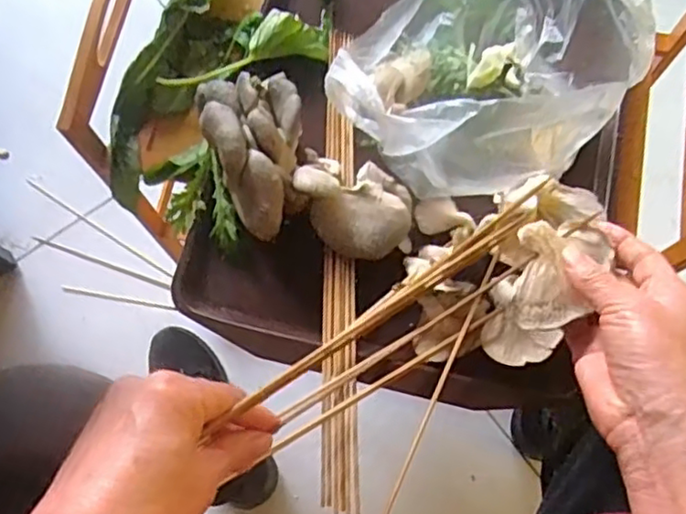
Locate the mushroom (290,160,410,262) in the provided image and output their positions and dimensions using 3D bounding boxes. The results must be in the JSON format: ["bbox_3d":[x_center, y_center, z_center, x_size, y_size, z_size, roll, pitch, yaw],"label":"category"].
[{"bbox_3d":[0.010,-0.041,0.498,0.087,0.038,0.077,1,74,0],"label":"mushroom"}]

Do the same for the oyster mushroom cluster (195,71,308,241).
[{"bbox_3d":[-0.064,-0.080,0.503,0.079,0.049,0.123,-18,75,-5],"label":"oyster mushroom cluster"}]

